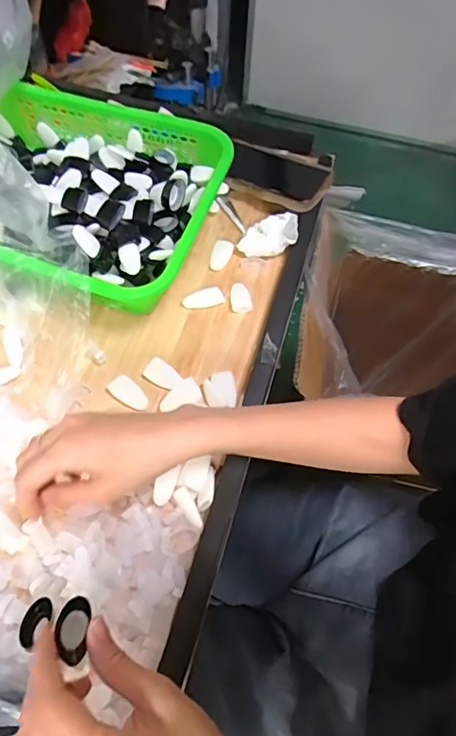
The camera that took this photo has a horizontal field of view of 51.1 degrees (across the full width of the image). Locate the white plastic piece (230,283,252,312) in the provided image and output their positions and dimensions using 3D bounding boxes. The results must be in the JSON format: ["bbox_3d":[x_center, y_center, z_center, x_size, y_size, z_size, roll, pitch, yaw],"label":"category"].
[{"bbox_3d":[0.015,-0.083,0.561,0.025,0.004,0.042,-5,59,-6],"label":"white plastic piece"}]

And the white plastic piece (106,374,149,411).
[{"bbox_3d":[-0.101,0.026,0.486,0.046,0.004,0.024,35,63,18],"label":"white plastic piece"}]

